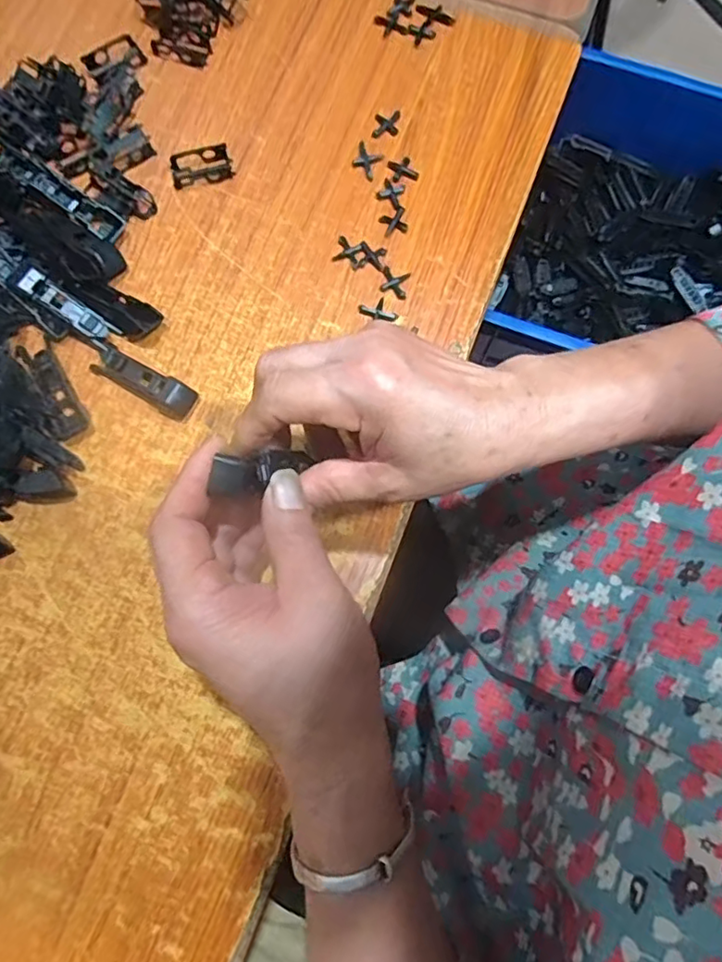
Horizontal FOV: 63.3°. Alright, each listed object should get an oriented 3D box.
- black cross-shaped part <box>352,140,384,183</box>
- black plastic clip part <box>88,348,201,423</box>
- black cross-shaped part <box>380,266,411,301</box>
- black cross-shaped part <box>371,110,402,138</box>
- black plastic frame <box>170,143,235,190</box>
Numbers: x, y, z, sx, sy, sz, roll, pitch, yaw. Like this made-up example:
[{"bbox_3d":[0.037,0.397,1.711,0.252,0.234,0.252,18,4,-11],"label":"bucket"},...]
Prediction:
[{"bbox_3d":[0.004,-0.212,0.385,0.019,0.004,0.025,25,79,5],"label":"black cross-shaped part"},{"bbox_3d":[-0.130,-0.060,0.351,0.067,0.016,0.020,31,79,7],"label":"black plastic clip part"},{"bbox_3d":[0.021,-0.125,0.368,0.017,0.004,0.019,12,78,3],"label":"black cross-shaped part"},{"bbox_3d":[0.017,-0.239,0.390,0.017,0.004,0.019,8,78,2],"label":"black cross-shaped part"},{"bbox_3d":[-0.105,-0.206,0.382,0.039,0.009,0.023,-10,78,-2],"label":"black plastic frame"}]

